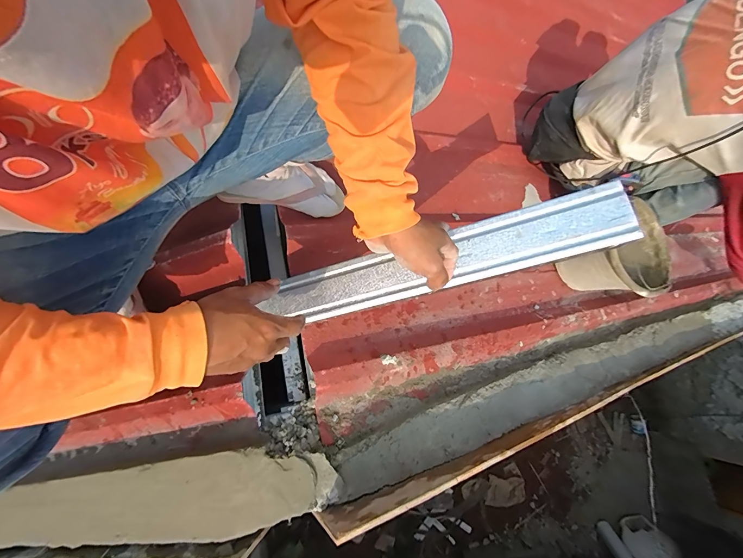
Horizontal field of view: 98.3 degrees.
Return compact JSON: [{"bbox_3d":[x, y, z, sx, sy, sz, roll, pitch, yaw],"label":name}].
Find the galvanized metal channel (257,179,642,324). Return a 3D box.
[{"bbox_3d":[0.076,-0.019,0.431,0.471,0.013,0.070,-16,74,14],"label":"galvanized metal channel"}]

